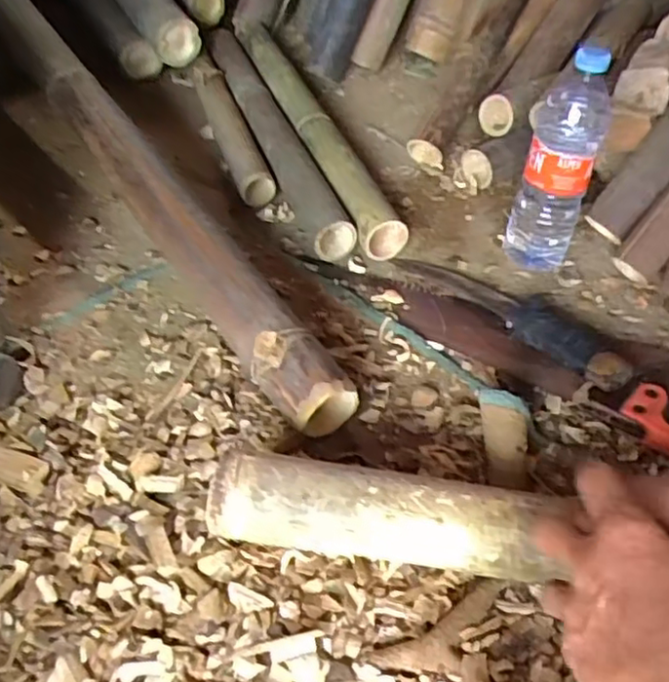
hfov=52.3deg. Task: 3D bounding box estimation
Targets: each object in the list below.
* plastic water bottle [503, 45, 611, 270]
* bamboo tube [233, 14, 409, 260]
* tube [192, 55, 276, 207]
[{"bbox_3d":[0.239,-0.186,0.730,0.077,0.231,0.064,14,47,16],"label":"plastic water bottle"},{"bbox_3d":[-0.051,-0.336,1.010,0.051,0.063,0.653,-15,46,-13],"label":"bamboo tube"},{"bbox_3d":[-0.161,-0.327,1.012,0.048,0.051,0.416,-14,46,-12],"label":"tube"}]

